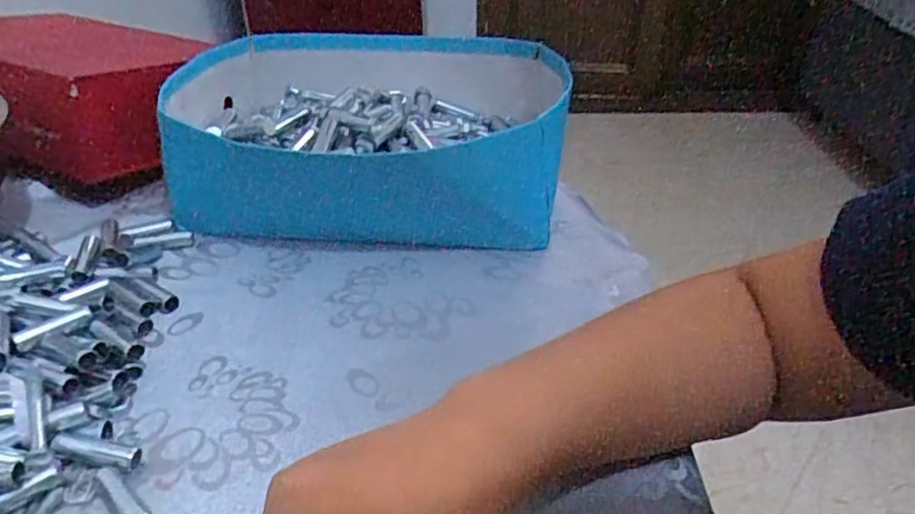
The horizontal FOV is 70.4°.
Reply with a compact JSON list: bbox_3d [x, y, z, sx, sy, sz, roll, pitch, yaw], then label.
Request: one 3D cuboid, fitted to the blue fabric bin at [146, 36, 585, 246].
[{"bbox_3d":[-0.064,-0.119,0.552,0.295,0.094,0.257,3,35,4],"label":"blue fabric bin"}]

